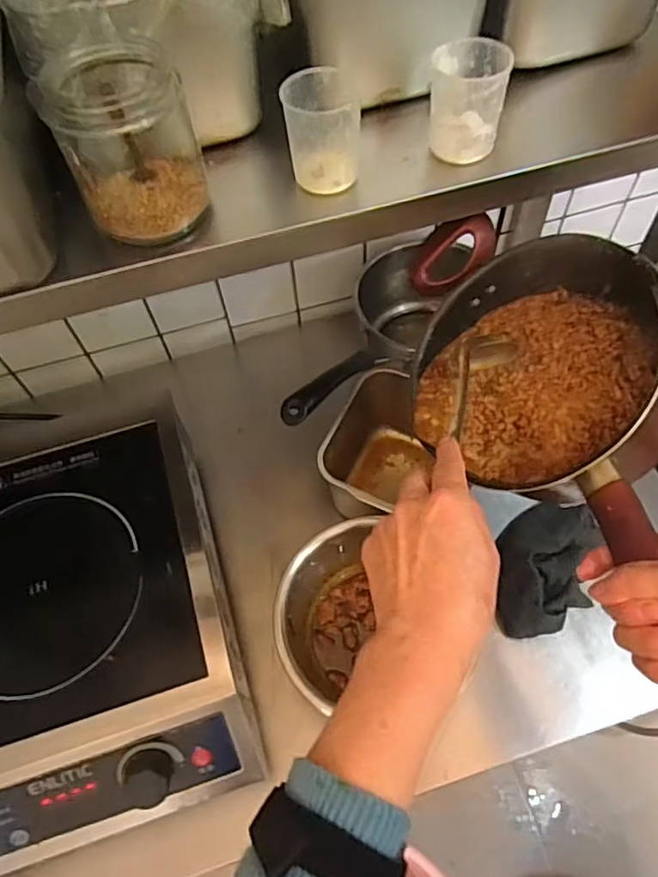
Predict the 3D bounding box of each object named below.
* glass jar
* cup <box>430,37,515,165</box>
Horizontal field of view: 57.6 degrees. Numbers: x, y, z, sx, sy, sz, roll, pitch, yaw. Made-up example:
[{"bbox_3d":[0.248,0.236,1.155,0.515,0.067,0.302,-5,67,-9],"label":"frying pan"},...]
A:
[{"bbox_3d":[-0.129,-0.191,0.392,0.085,0.101,0.084,-1,60,2],"label":"glass jar"},{"bbox_3d":[0.098,-0.239,0.426,0.051,0.061,0.049,-1,60,2],"label":"cup"}]

